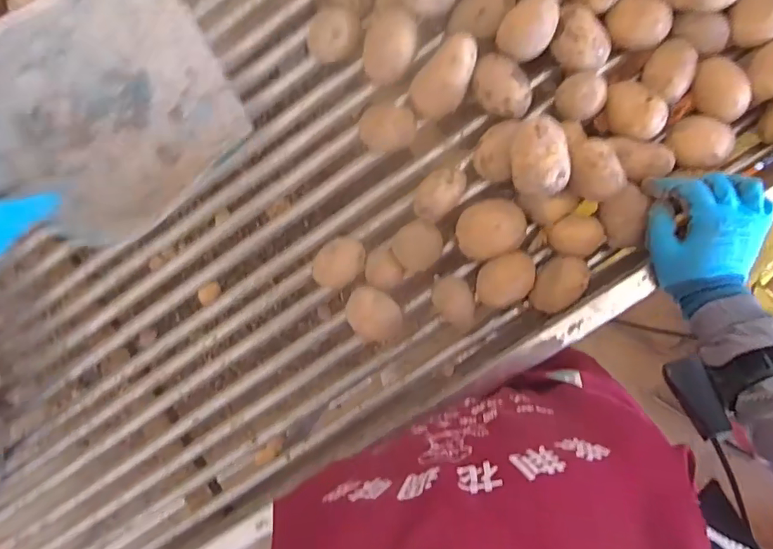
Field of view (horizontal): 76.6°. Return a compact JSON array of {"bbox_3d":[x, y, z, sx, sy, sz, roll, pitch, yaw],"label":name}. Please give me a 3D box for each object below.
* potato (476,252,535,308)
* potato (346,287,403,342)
[{"bbox_3d":[0.130,0.004,0.536,0.065,0.055,0.050,-26,89,10],"label":"potato"},{"bbox_3d":[-0.011,0.044,0.561,0.067,0.057,0.053,41,99,5],"label":"potato"}]

